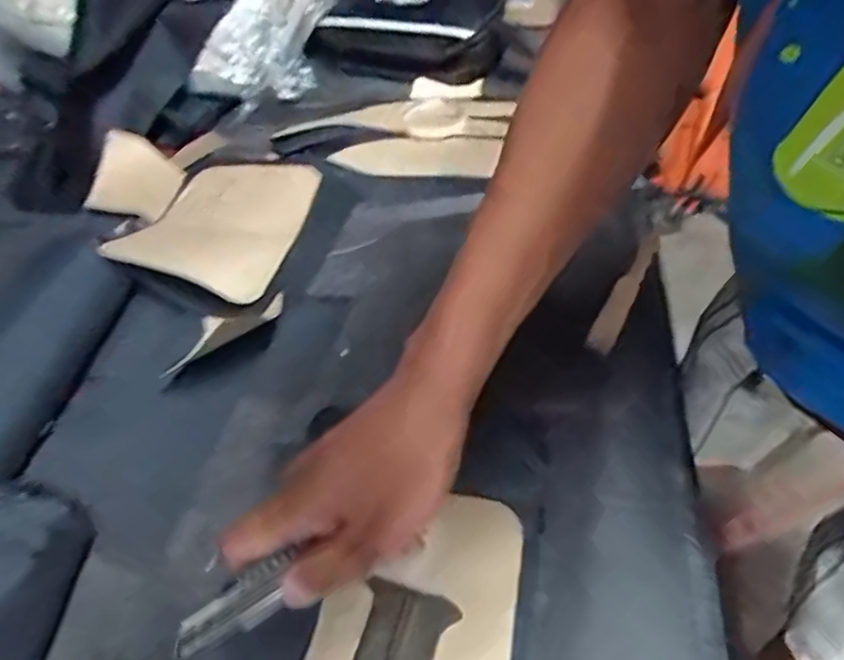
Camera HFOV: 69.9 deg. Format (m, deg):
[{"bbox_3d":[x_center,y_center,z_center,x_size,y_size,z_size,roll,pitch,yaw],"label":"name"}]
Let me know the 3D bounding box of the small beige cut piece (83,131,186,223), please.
[{"bbox_3d":[-0.334,-0.179,0.711,0.016,0.088,0.095,-1,74,50],"label":"small beige cut piece"}]

